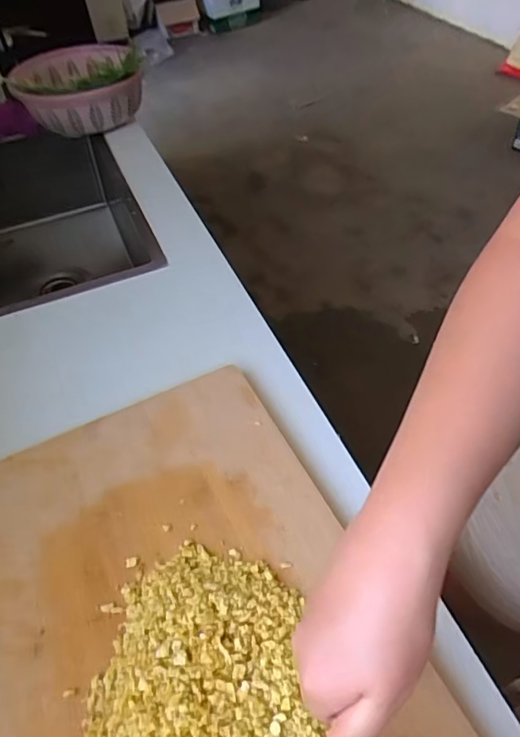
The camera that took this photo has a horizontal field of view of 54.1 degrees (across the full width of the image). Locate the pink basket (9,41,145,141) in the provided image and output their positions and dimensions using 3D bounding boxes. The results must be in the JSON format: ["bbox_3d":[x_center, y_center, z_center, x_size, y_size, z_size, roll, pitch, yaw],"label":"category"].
[{"bbox_3d":[-0.365,-0.571,1.035,0.242,0.111,0.254,-11,50,-6],"label":"pink basket"}]

